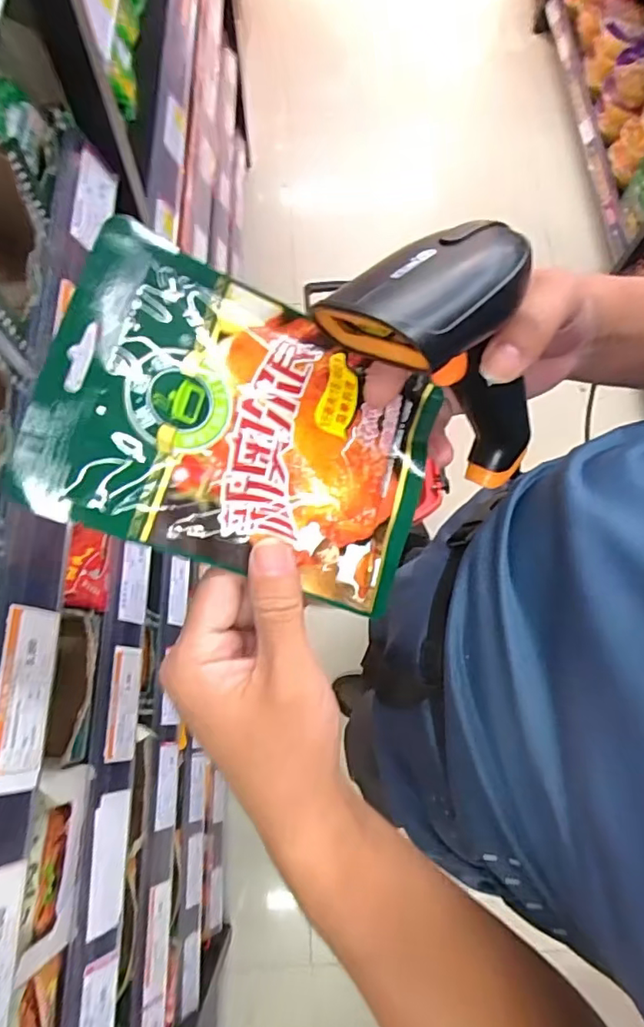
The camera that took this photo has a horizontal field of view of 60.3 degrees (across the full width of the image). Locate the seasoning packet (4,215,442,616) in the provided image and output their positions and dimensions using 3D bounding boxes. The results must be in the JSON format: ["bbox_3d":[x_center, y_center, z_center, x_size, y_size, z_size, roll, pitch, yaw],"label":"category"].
[{"bbox_3d":[-0.031,-0.037,0.252,0.174,0.013,0.123,20,79,-18],"label":"seasoning packet"}]

